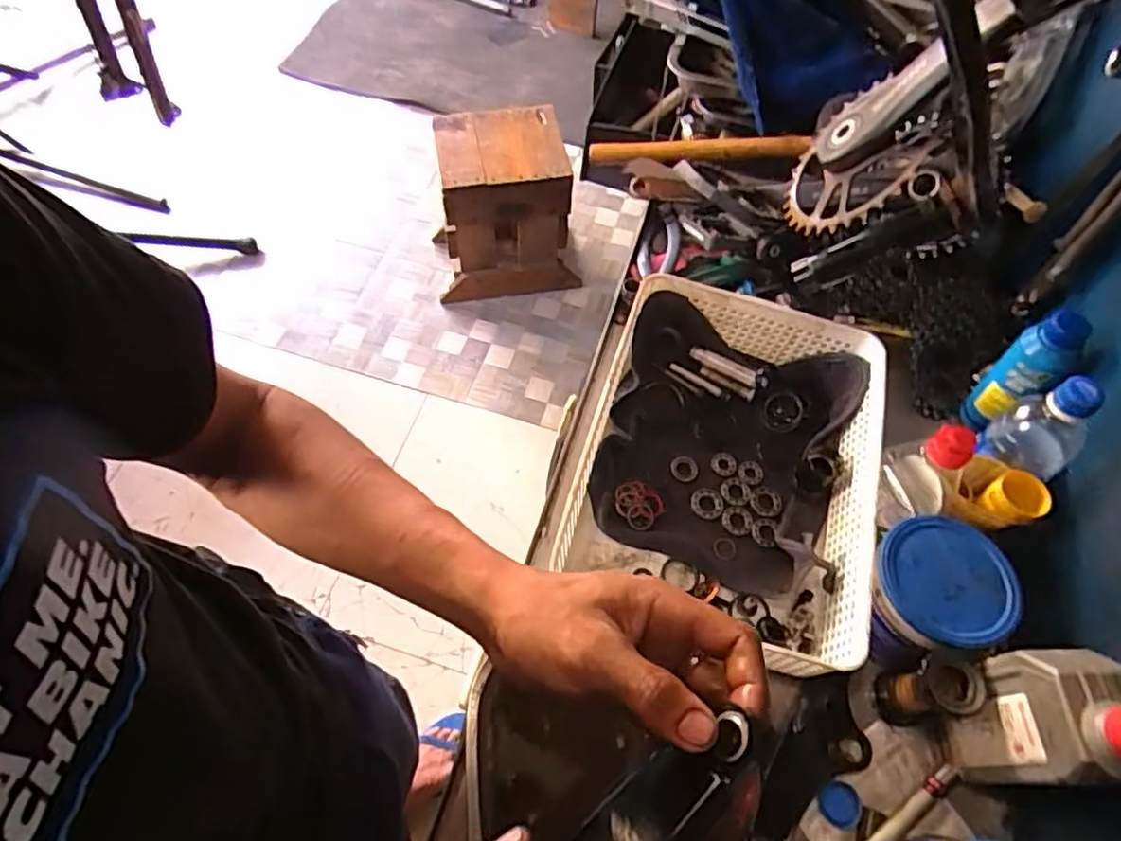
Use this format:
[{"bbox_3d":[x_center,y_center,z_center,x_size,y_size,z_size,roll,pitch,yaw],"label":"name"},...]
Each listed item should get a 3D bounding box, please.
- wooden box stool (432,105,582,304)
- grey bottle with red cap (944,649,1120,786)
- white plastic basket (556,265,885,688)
[{"bbox_3d":[-0.159,-0.552,1.732,0.355,0.422,0.254,-11,62,-8],"label":"wooden box stool"},{"bbox_3d":[0.330,0.202,0.446,0.054,0.155,0.081,1,61,-2],"label":"grey bottle with red cap"},{"bbox_3d":[0.153,0.041,0.601,0.250,0.081,0.326,17,61,7],"label":"white plastic basket"}]

